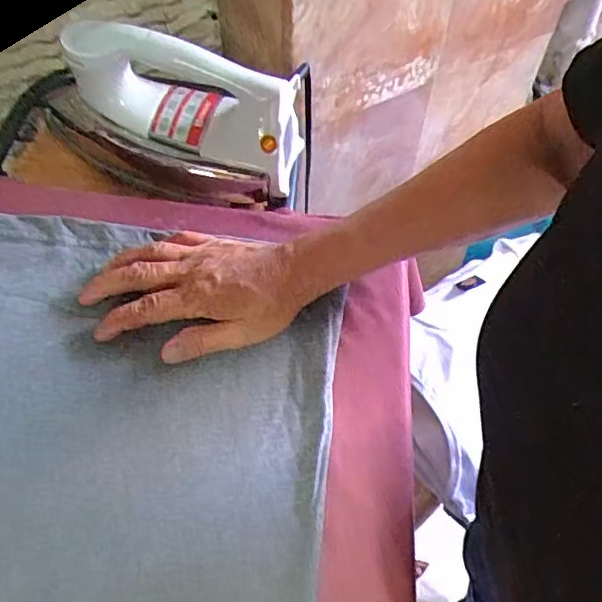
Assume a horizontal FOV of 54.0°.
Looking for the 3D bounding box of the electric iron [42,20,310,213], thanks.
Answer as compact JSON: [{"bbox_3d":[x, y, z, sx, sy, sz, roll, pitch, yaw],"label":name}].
[{"bbox_3d":[-0.112,-0.187,0.532,0.226,0.143,0.123,8,56,5],"label":"electric iron"}]

